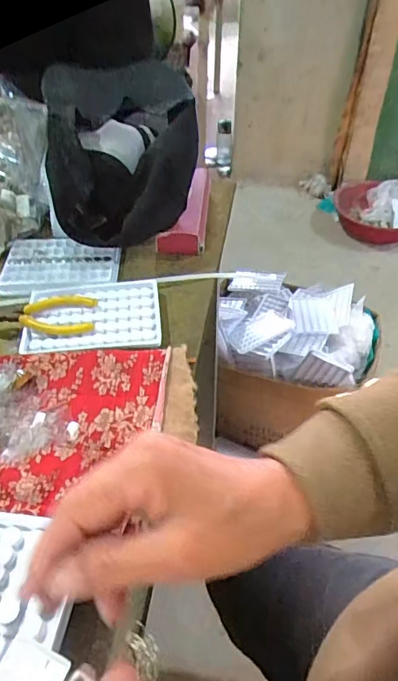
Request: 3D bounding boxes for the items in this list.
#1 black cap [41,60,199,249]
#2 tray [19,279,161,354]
[{"bbox_3d":[-0.084,-0.208,0.554,0.163,0.155,0.168,1,43,-1],"label":"black cap"},{"bbox_3d":[-0.104,-0.026,0.475,0.128,0.014,0.098,-2,44,-3],"label":"tray"}]

